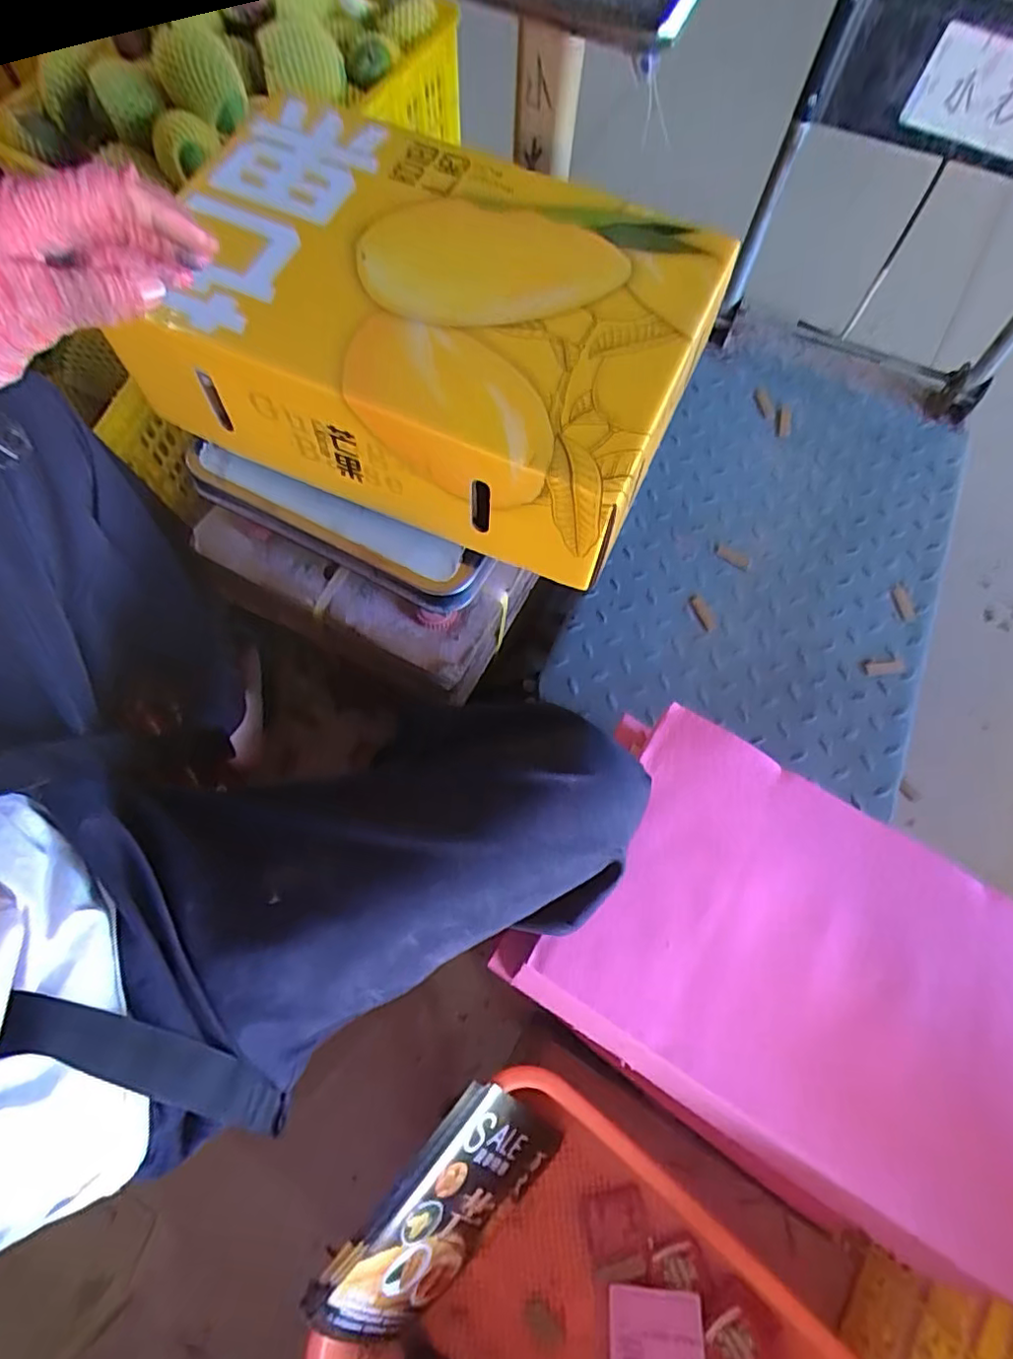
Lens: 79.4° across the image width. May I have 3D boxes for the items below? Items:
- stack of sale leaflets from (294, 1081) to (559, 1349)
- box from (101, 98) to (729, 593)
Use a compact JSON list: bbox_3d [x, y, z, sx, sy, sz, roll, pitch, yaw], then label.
[{"bbox_3d":[-0.048,0.444,0.507,0.196,0.015,0.138,-46,122,-17],"label":"stack of sale leaflets"},{"bbox_3d":[-0.056,-0.281,0.498,0.393,0.116,0.264,23,72,7],"label":"box"}]

